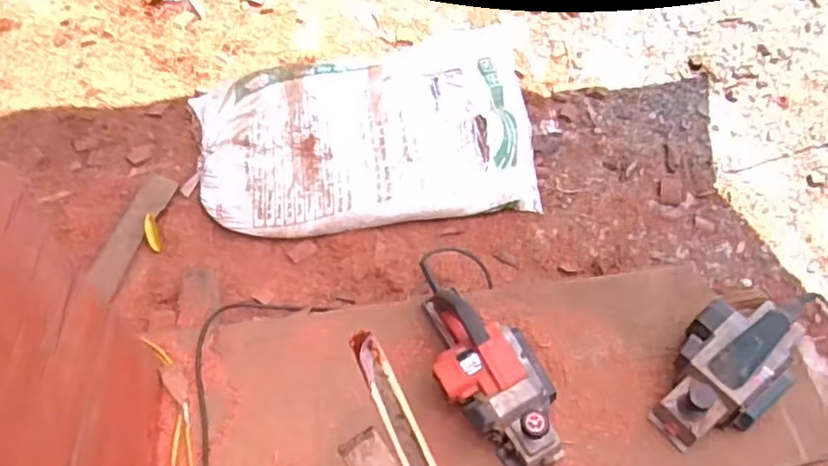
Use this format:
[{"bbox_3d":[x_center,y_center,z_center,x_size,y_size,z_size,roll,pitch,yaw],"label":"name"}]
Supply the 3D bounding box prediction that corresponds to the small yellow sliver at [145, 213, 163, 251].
[{"bbox_3d":[-0.628,-0.001,1.564,0.030,0.008,0.098,-17,72,-13],"label":"small yellow sliver"}]

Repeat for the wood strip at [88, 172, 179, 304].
[{"bbox_3d":[-0.674,0.002,1.551,0.073,0.019,0.330,25,63,-9],"label":"wood strip"}]

